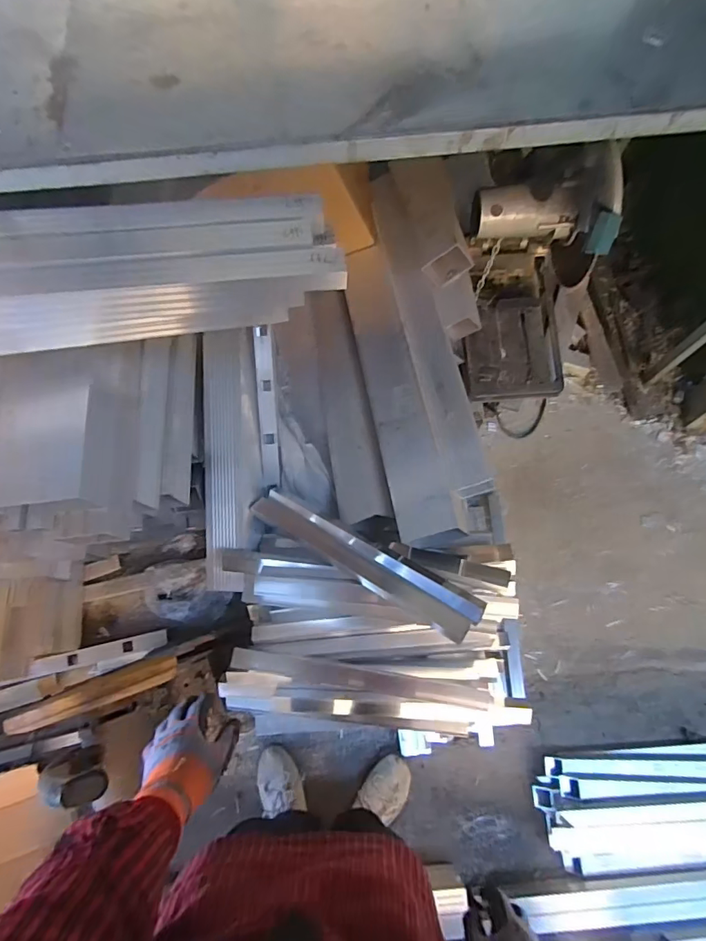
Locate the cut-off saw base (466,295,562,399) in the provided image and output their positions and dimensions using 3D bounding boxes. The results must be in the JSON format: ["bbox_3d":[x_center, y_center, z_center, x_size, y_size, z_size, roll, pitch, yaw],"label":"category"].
[{"bbox_3d":[0.431,-0.333,1.294,0.249,0.040,0.274,-6,90,-3],"label":"cut-off saw base"}]

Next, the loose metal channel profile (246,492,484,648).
[{"bbox_3d":[0.009,0.182,1.009,0.538,0.041,0.077,27,71,26],"label":"loose metal channel profile"}]

